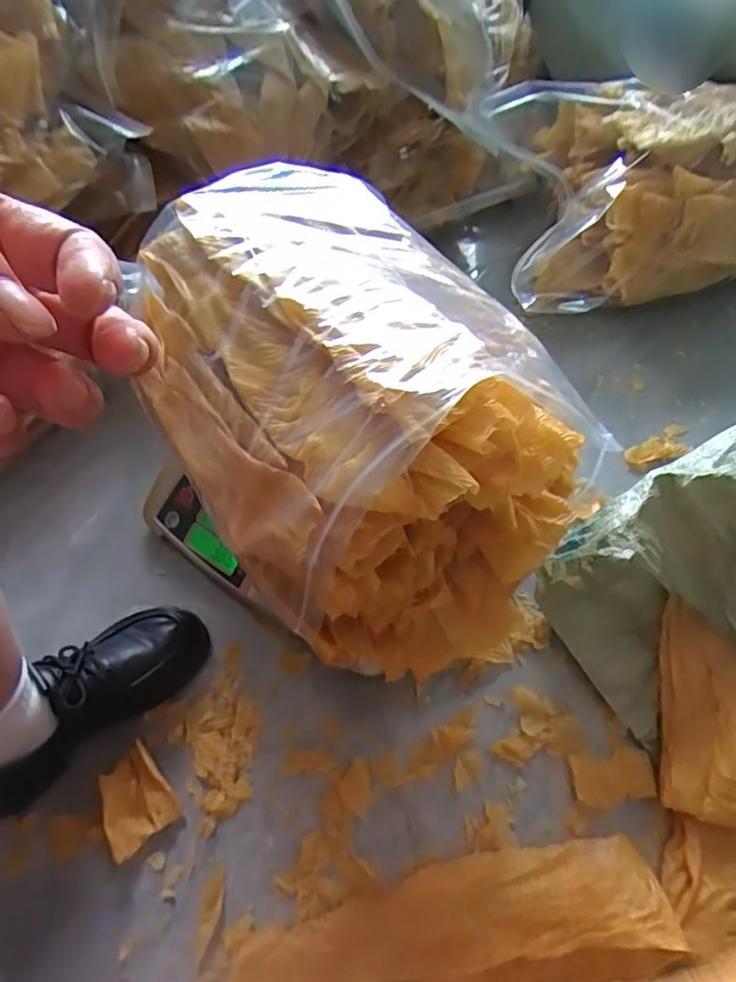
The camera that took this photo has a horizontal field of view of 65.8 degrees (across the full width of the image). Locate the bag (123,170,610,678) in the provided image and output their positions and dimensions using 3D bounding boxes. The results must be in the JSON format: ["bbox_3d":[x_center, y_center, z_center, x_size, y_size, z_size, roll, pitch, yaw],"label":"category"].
[{"bbox_3d":[-0.036,-0.090,0.493,0.274,0.230,0.460,-28,62,-13],"label":"bag"}]

